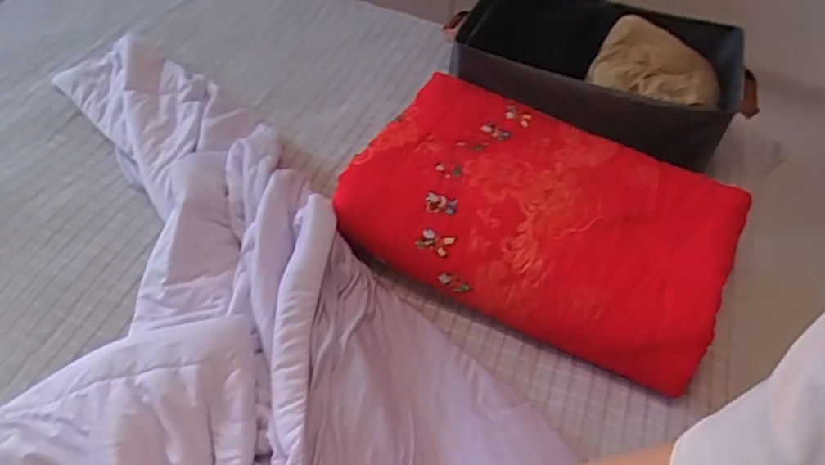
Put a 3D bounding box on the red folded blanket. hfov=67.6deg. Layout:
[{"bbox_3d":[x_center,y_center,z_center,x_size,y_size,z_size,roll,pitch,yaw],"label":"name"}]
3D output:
[{"bbox_3d":[0.190,-0.034,0.905,0.508,0.105,0.351,25,52,14],"label":"red folded blanket"}]

